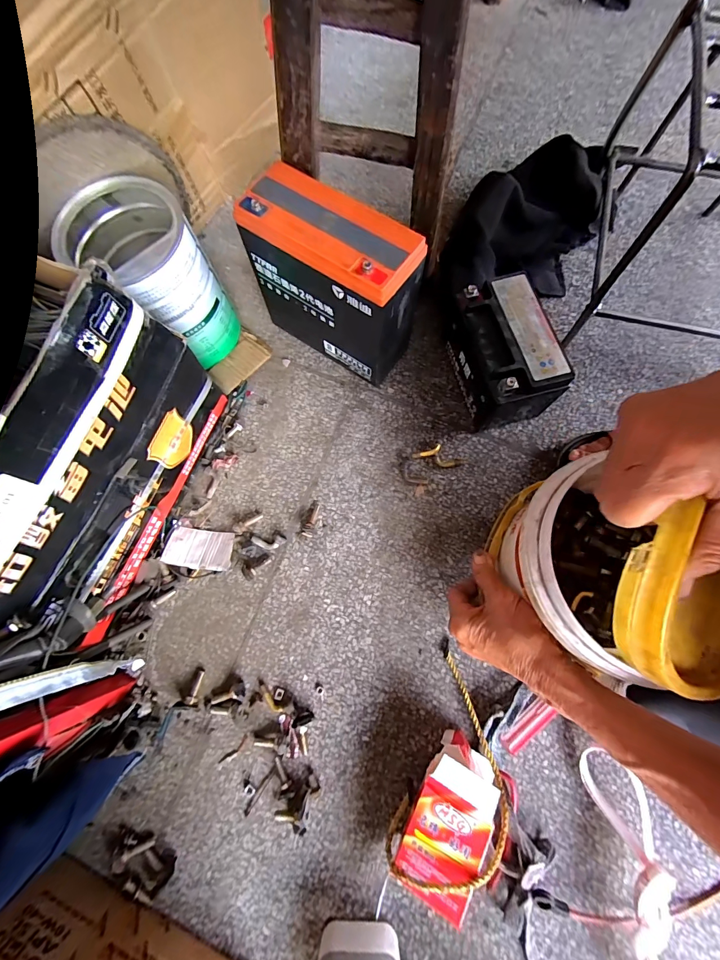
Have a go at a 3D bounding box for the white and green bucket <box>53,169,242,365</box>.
[{"bbox_3d":[-0.233,-0.225,0.434,0.126,0.174,0.121,41,79,11],"label":"white and green bucket"}]

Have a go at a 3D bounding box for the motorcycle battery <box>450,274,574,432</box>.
[{"bbox_3d":[0.173,-0.147,0.441,0.089,0.099,0.147,-15,75,-3],"label":"motorcycle battery"}]

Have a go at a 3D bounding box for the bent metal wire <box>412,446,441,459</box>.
[{"bbox_3d":[0.085,-0.034,0.456,0.039,0.011,0.011,-18,75,-4],"label":"bent metal wire"}]

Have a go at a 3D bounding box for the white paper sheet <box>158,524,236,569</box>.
[{"bbox_3d":[-0.185,0.079,0.424,0.080,0.005,0.046,7,58,8],"label":"white paper sheet"}]

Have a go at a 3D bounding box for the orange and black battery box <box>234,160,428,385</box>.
[{"bbox_3d":[-0.029,-0.218,0.425,0.186,0.173,0.077,34,78,10],"label":"orange and black battery box"}]

